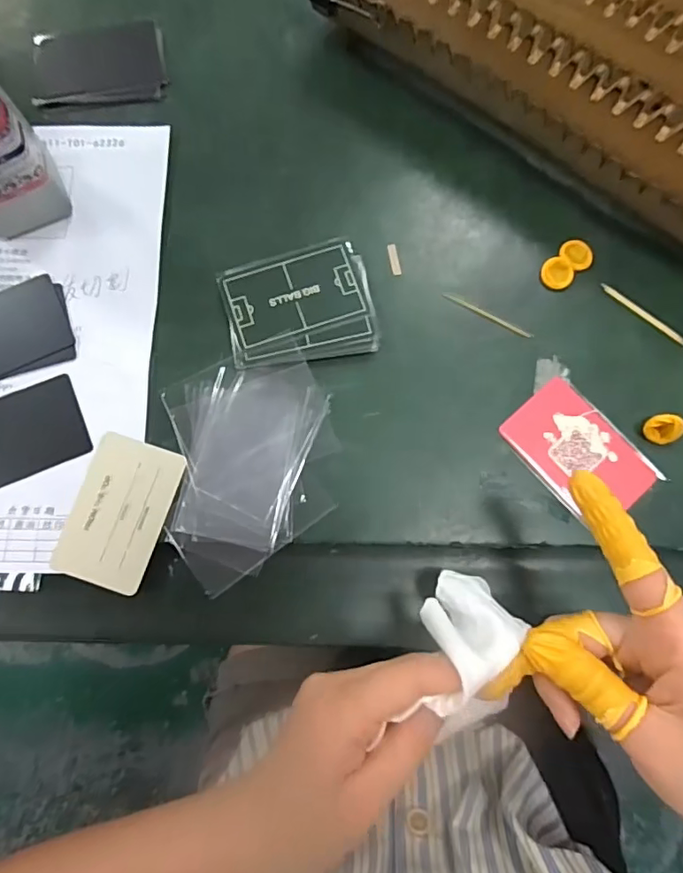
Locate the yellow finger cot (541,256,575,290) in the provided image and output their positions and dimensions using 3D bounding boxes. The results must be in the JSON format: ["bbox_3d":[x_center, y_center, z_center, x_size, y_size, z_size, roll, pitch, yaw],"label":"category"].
[{"bbox_3d":[0.141,-0.107,0.344,0.020,0.004,0.021,0,94,4],"label":"yellow finger cot"}]

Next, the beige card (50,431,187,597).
[{"bbox_3d":[-0.131,0.044,0.311,0.054,0.004,0.085,18,79,3],"label":"beige card"}]

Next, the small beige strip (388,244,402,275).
[{"bbox_3d":[0.035,-0.117,0.347,0.006,0.004,0.023,-9,79,-2],"label":"small beige strip"}]

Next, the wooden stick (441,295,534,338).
[{"bbox_3d":[0.094,-0.078,0.339,0.061,0.004,0.004,27,80,5],"label":"wooden stick"}]

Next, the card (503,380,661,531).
[{"bbox_3d":[0.145,0.011,0.324,0.058,0.006,0.085,-40,81,-9],"label":"card"}]

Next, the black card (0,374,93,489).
[{"bbox_3d":[-0.199,0.000,0.320,0.084,0.004,0.054,-24,80,-5],"label":"black card"}]

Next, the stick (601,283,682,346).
[{"bbox_3d":[0.196,-0.079,0.342,0.063,0.005,0.005,41,81,7],"label":"stick"}]

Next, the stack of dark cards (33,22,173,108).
[{"bbox_3d":[-0.173,-0.265,0.380,0.091,0.008,0.063,-10,79,-3],"label":"stack of dark cards"}]

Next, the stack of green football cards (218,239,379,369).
[{"bbox_3d":[-0.027,-0.083,0.335,0.090,0.008,0.075,-10,79,-3],"label":"stack of green football cards"}]

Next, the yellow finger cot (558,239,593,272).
[{"bbox_3d":[0.155,-0.120,0.347,0.021,0.004,0.021,0,79,-1],"label":"yellow finger cot"}]

